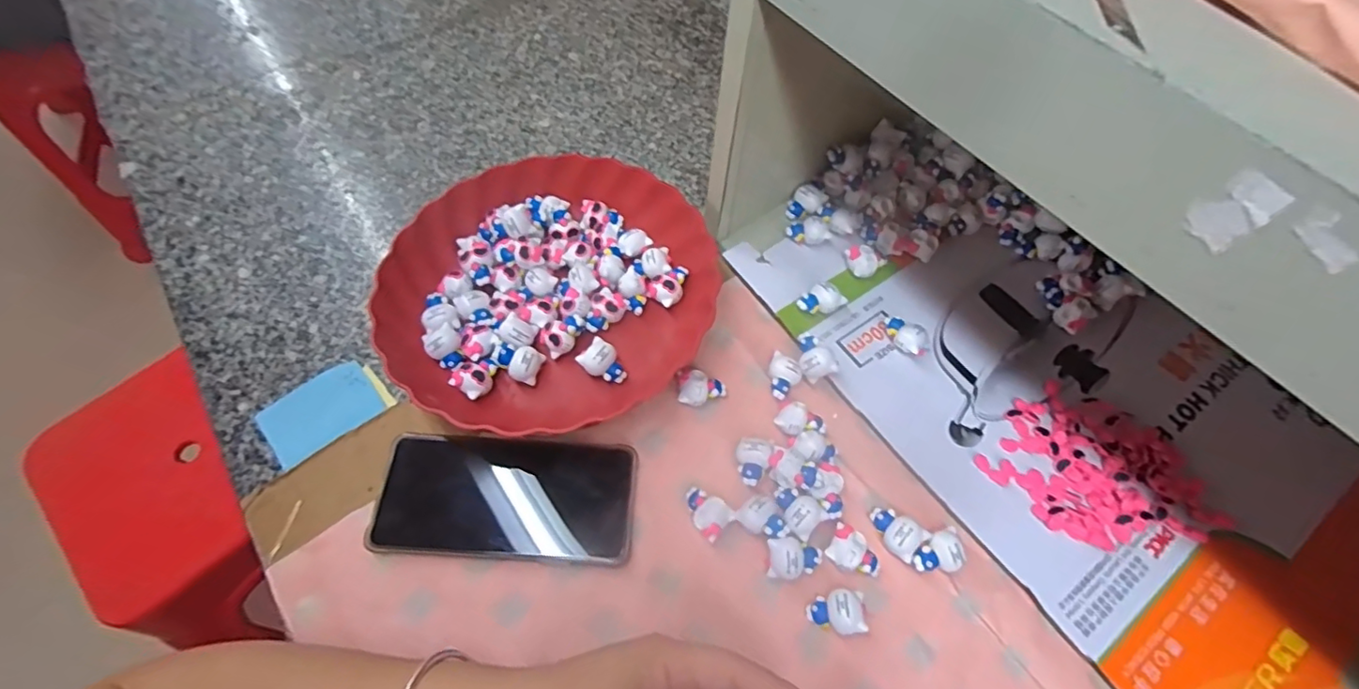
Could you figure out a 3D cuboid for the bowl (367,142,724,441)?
[{"bbox_3d":[-0.098,-0.048,0.452,0.239,0.045,0.229,0,61,-1],"label":"bowl"}]

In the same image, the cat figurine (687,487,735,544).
[{"bbox_3d":[0.017,0.111,0.384,0.033,0.018,0.024,41,68,19],"label":"cat figurine"}]

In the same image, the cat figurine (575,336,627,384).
[{"bbox_3d":[-0.057,0.015,0.426,0.033,0.021,0.025,40,68,19],"label":"cat figurine"}]

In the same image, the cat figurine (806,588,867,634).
[{"bbox_3d":[0.096,0.165,0.357,0.032,0.022,0.025,1,61,0],"label":"cat figurine"}]

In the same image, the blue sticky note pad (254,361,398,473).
[{"bbox_3d":[-0.259,0.046,0.424,0.081,0.006,0.058,-37,68,-19],"label":"blue sticky note pad"}]

